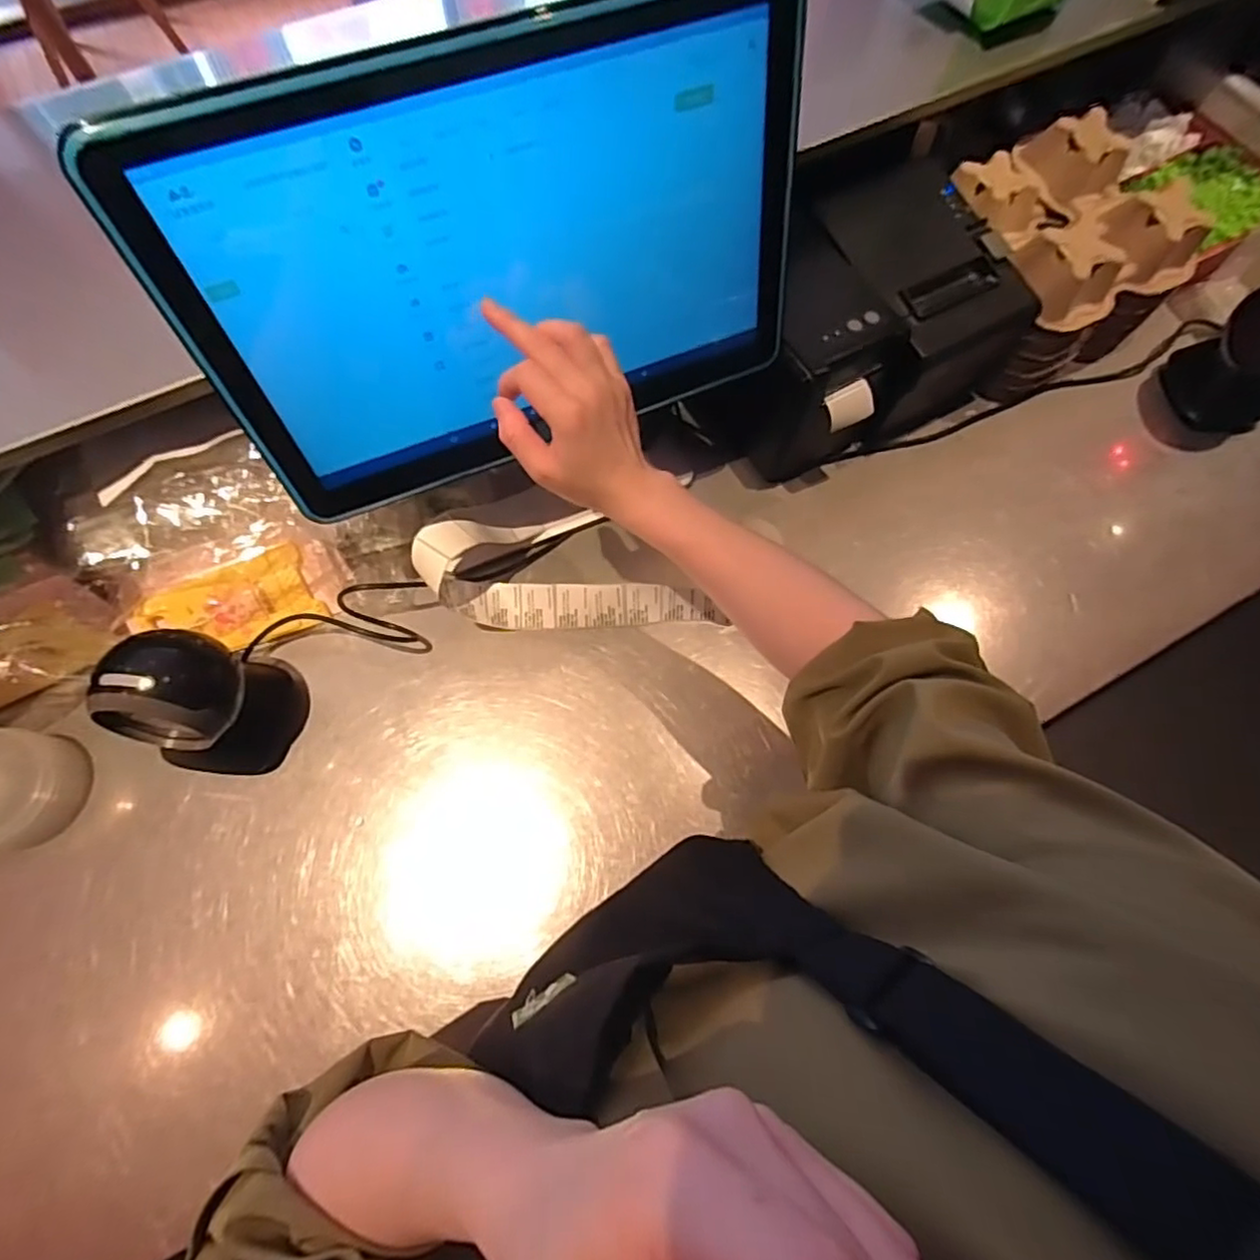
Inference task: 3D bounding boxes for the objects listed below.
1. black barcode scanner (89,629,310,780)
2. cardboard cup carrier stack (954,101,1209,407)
[{"bbox_3d":[-0.327,0.054,0.489,0.090,0.125,0.093,0,69,0],"label":"black barcode scanner"},{"bbox_3d":[0.413,-0.374,0.642,0.189,0.130,0.195,-28,72,-10],"label":"cardboard cup carrier stack"}]

